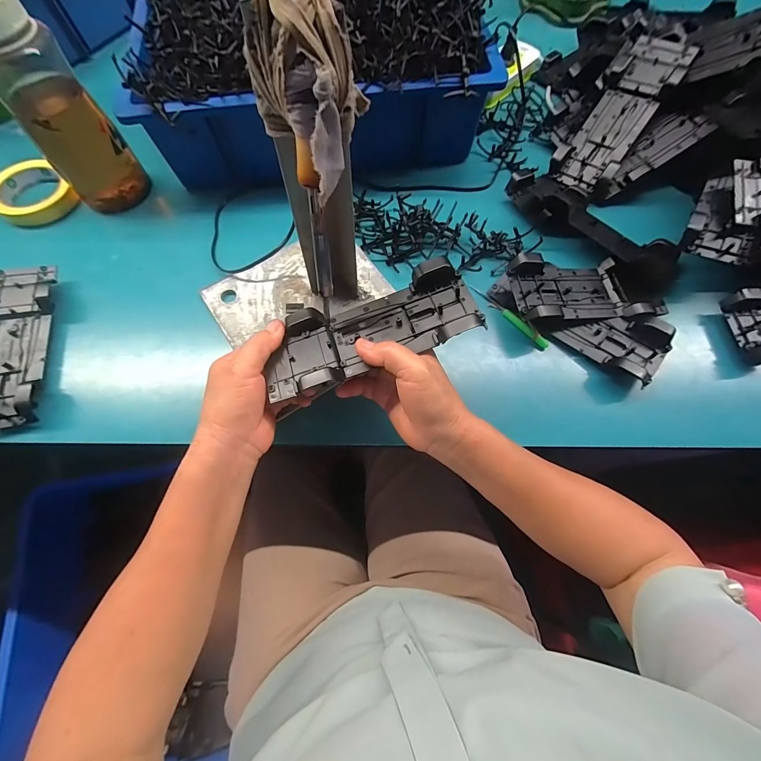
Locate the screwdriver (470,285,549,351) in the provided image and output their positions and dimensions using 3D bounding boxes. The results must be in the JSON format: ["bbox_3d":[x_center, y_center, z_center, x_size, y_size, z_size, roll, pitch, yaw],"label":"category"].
[{"bbox_3d":[0.151,-0.076,0.411,0.010,0.014,0.112,-42,76,-15],"label":"screwdriver"}]

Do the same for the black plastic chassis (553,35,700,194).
[{"bbox_3d":[0.307,-0.346,0.445,0.076,0.032,0.200,34,101,11],"label":"black plastic chassis"}]

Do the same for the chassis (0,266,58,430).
[{"bbox_3d":[-0.401,-0.043,0.375,0.078,0.030,0.195,-12,70,-5],"label":"chassis"}]

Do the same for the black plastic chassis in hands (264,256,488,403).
[{"bbox_3d":[-0.011,-0.046,0.304,0.189,0.025,0.080,-22,71,-2],"label":"black plastic chassis in hands"}]

